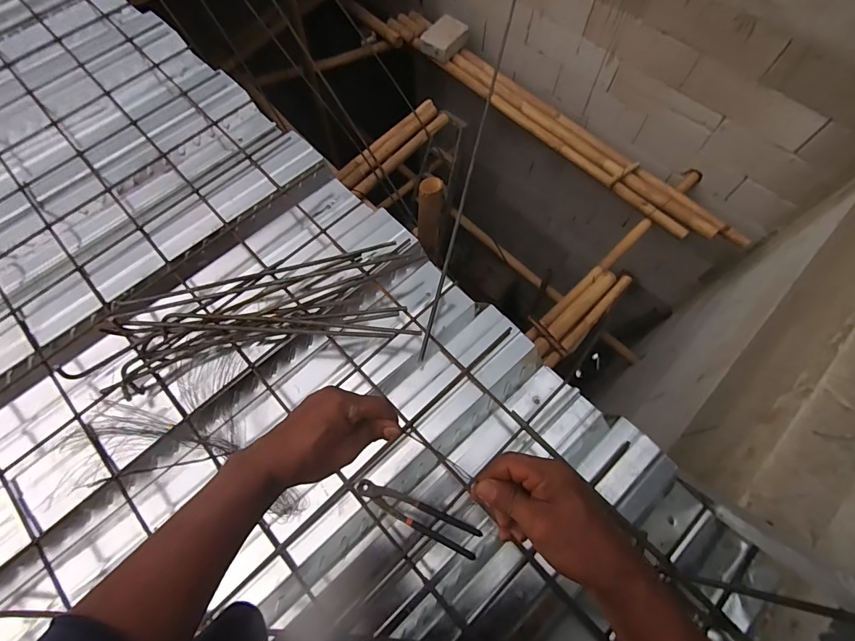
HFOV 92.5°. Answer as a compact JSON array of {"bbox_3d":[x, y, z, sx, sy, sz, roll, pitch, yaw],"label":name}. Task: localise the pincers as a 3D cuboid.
[{"bbox_3d":[-0.020,0.342,0.720,0.231,0.028,0.046,23,68,9],"label":"pincers"}]

